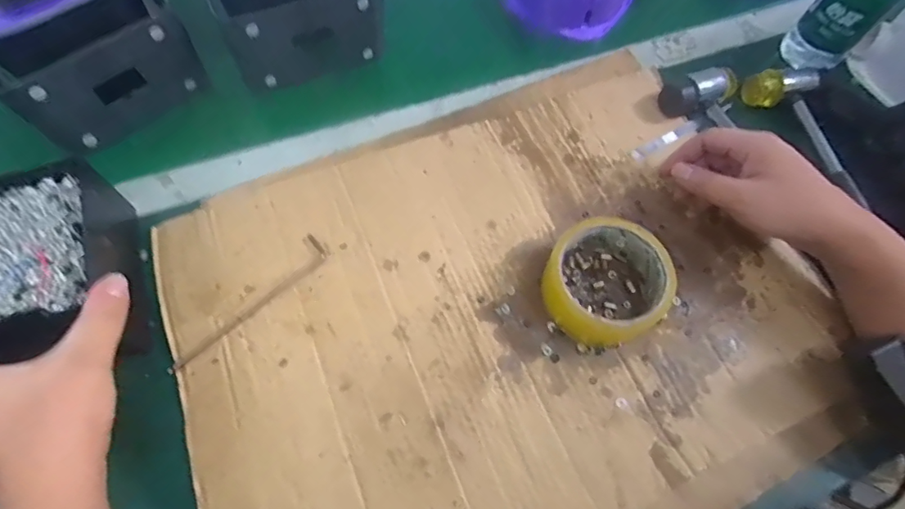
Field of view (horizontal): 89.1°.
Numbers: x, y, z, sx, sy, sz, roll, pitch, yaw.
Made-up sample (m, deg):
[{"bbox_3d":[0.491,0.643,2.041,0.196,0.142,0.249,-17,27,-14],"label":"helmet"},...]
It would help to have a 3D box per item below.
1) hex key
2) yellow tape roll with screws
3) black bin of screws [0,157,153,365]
[{"bbox_3d":[-0.159,0.037,0.359,0.140,0.004,0.024,-41,74,-18],"label":"hex key"},{"bbox_3d":[0.119,0.020,0.359,0.087,0.042,0.086,1,66,-2],"label":"yellow tape roll with screws"},{"bbox_3d":[-0.305,0.016,0.334,0.129,0.066,0.146,-13,67,-8],"label":"black bin of screws"}]

